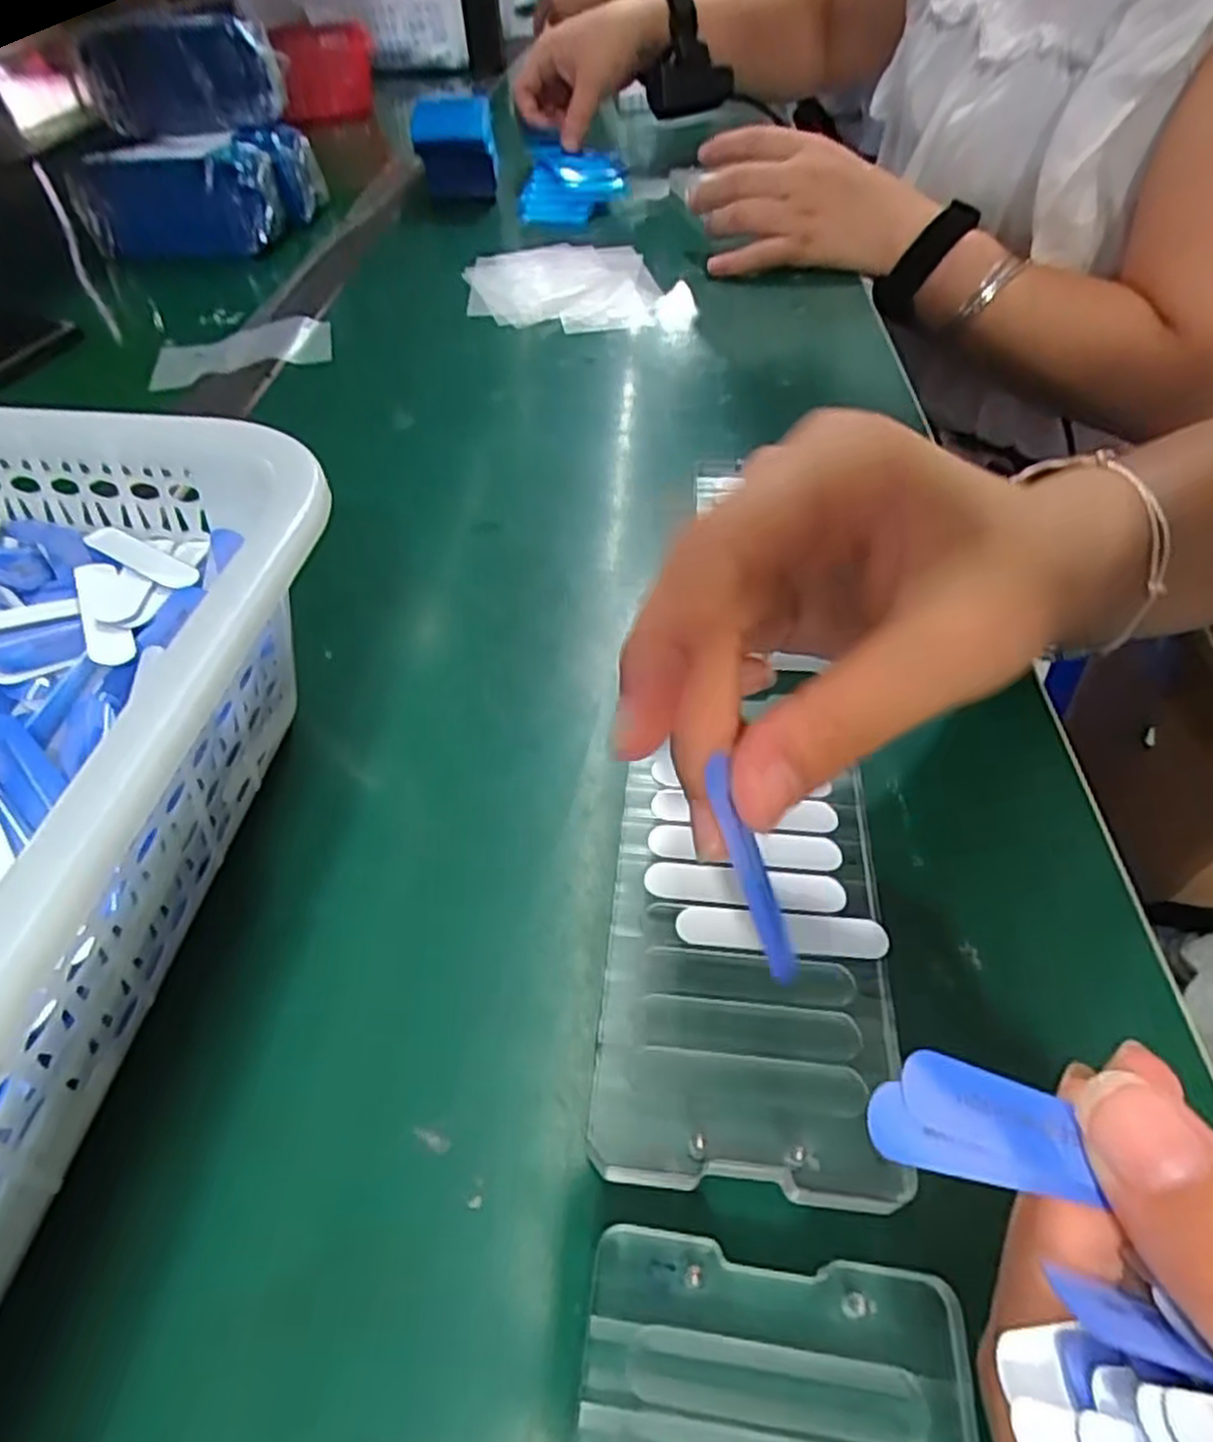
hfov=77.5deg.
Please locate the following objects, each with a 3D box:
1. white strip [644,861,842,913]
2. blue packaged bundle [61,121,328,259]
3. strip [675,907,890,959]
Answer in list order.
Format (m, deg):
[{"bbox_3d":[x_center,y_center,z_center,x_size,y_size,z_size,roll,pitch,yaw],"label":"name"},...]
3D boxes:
[{"bbox_3d":[0.036,0.044,0.196,0.052,0.004,0.008,2,49,4],"label":"white strip"},{"bbox_3d":[-0.310,-0.412,0.581,0.148,0.059,0.113,4,50,6],"label":"blue packaged bundle"},{"bbox_3d":[0.044,0.052,0.189,0.051,0.004,0.011,3,49,4],"label":"strip"}]

